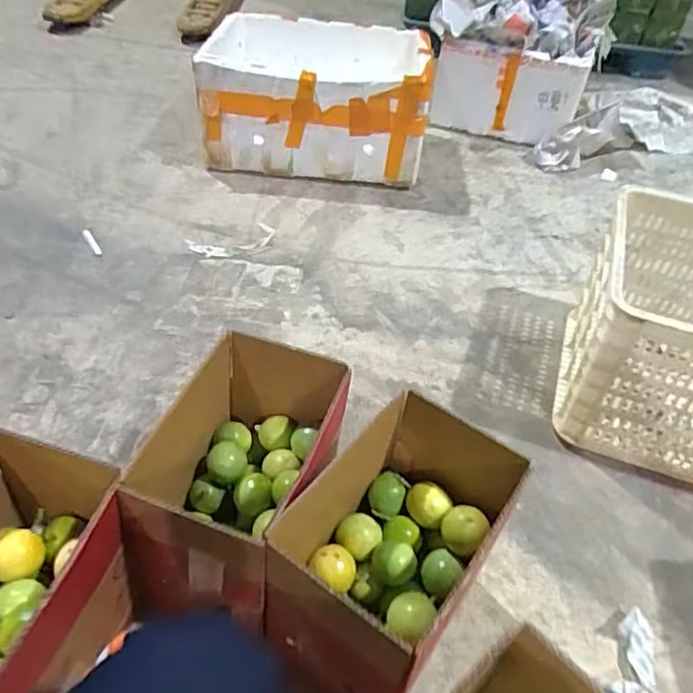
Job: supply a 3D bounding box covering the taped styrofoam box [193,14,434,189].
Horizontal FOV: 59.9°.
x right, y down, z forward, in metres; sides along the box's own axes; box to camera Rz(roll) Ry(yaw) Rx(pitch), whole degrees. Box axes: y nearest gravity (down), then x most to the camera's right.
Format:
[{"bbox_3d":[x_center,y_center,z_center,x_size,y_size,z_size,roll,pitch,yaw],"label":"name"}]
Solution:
[{"bbox_3d":[-0.084,-0.730,1.776,0.605,0.322,0.536,6,43,1],"label":"taped styrofoam box"}]

